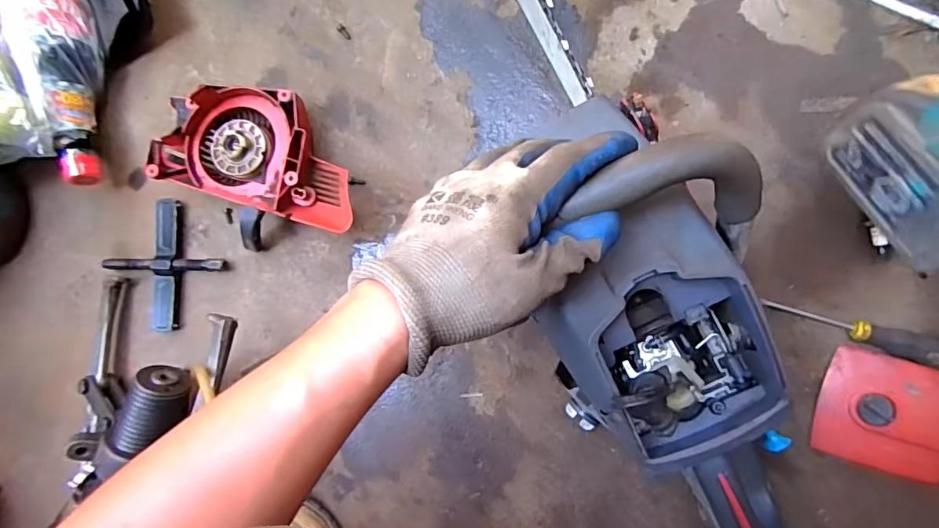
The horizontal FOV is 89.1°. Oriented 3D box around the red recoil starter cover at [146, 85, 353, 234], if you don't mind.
[{"bbox_3d":[-0.211,-0.118,0.504,0.219,0.051,0.124,16,92,6],"label":"red recoil starter cover"}]

